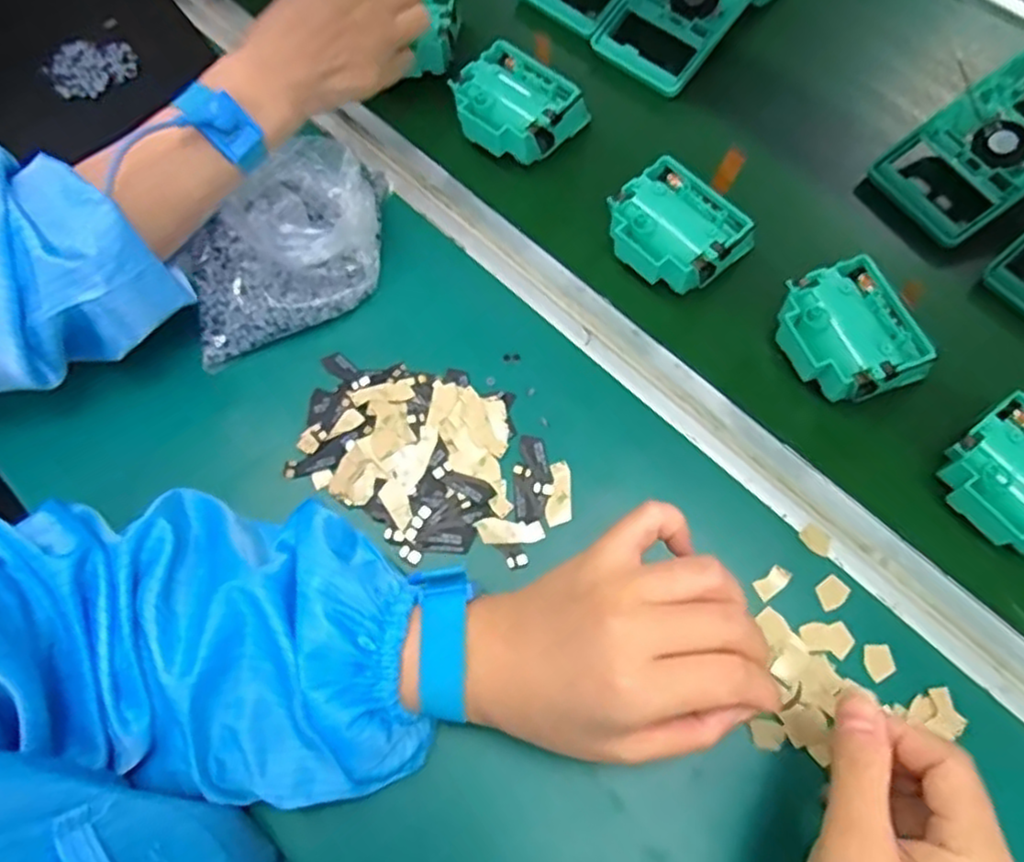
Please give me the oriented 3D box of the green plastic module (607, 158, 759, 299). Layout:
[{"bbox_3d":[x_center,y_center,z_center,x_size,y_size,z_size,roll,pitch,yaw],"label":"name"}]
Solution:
[{"bbox_3d":[0.103,-0.124,0.448,0.069,0.044,0.075,-42,72,-14],"label":"green plastic module"}]

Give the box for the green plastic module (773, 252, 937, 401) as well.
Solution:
[{"bbox_3d":[0.194,-0.053,0.416,0.068,0.041,0.076,-19,68,-5],"label":"green plastic module"}]

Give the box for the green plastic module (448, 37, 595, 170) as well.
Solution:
[{"bbox_3d":[0.001,-0.222,0.491,0.075,0.041,0.069,38,74,16],"label":"green plastic module"}]

